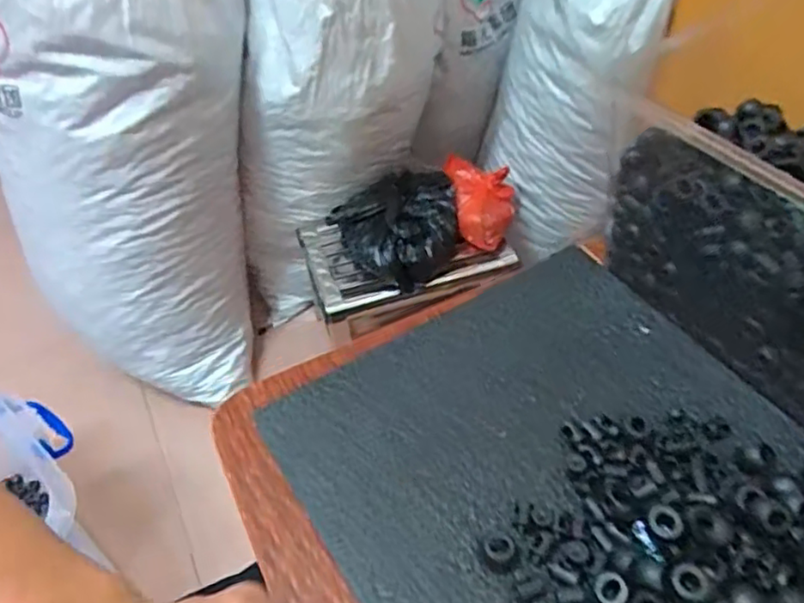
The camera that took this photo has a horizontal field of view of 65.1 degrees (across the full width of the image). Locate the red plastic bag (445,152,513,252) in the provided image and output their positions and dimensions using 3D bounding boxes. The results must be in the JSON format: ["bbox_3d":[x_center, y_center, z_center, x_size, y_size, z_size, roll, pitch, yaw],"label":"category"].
[{"bbox_3d":[0.117,-0.156,0.945,0.092,0.072,0.159,-5,49,-1],"label":"red plastic bag"}]

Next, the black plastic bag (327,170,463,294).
[{"bbox_3d":[0.011,-0.113,0.904,0.180,0.083,0.172,-27,52,-19],"label":"black plastic bag"}]

